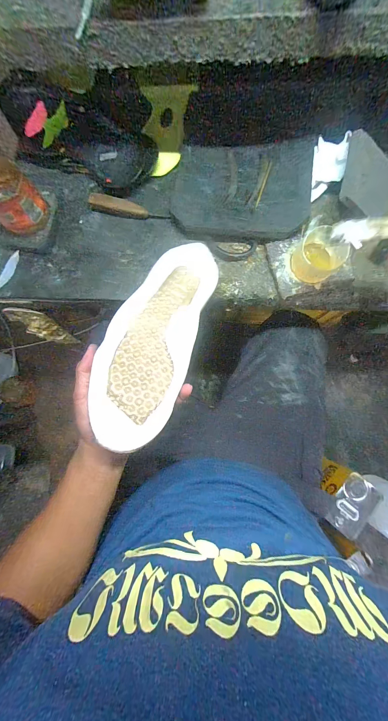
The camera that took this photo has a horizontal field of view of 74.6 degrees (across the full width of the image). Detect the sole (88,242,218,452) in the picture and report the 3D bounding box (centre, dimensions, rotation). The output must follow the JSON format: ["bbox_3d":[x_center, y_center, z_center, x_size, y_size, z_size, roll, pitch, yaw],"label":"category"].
[{"bbox_3d":[-0.048,-0.039,0.331,0.104,0.035,0.291,17,67,4],"label":"sole"}]

